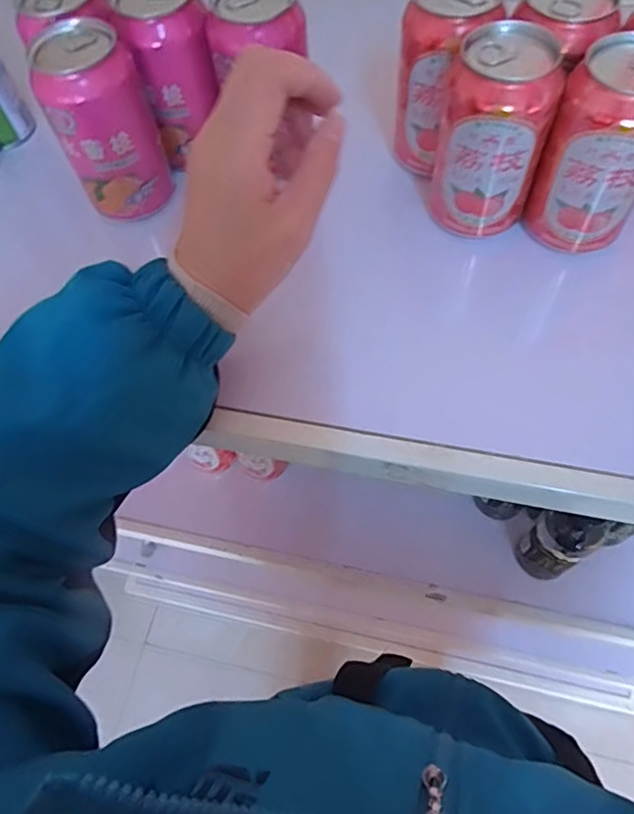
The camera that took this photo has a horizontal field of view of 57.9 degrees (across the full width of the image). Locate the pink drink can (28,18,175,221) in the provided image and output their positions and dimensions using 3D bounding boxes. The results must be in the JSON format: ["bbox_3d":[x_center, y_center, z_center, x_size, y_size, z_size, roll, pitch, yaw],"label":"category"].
[{"bbox_3d":[-0.141,-0.189,0.387,0.062,0.104,0.057,-20,62,-7],"label":"pink drink can"}]

